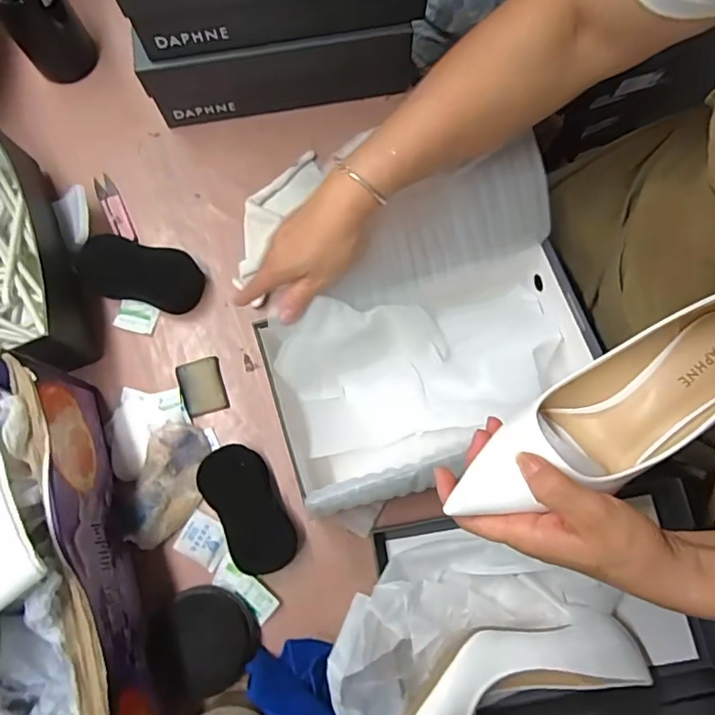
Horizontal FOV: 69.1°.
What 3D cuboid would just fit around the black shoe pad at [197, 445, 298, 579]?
[{"bbox_3d":[-0.110,0.151,0.519,0.060,0.030,0.125,-25,78,-6],"label":"black shoe pad"}]

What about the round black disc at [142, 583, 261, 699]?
[{"bbox_3d":[-0.141,0.260,0.474,0.092,0.013,0.090,21,50,-27],"label":"round black disc"}]

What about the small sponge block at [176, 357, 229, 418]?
[{"bbox_3d":[-0.167,0.031,0.560,0.045,0.007,0.058,-15,77,-4],"label":"small sponge block"}]

